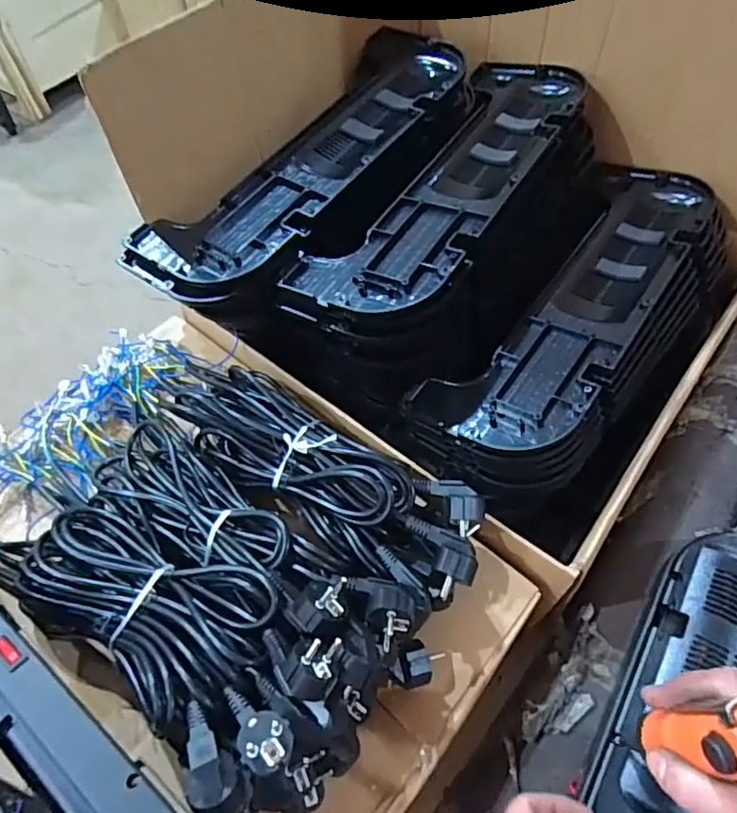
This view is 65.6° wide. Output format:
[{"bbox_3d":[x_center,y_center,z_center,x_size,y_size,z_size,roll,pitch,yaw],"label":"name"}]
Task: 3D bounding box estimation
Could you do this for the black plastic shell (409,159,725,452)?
[{"bbox_3d":[0.249,-0.128,0.664,0.163,0.061,0.490,32,64,21],"label":"black plastic shell"}]

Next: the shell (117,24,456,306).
[{"bbox_3d":[-0.069,-0.308,0.688,0.179,0.059,0.505,31,63,21],"label":"shell"}]

